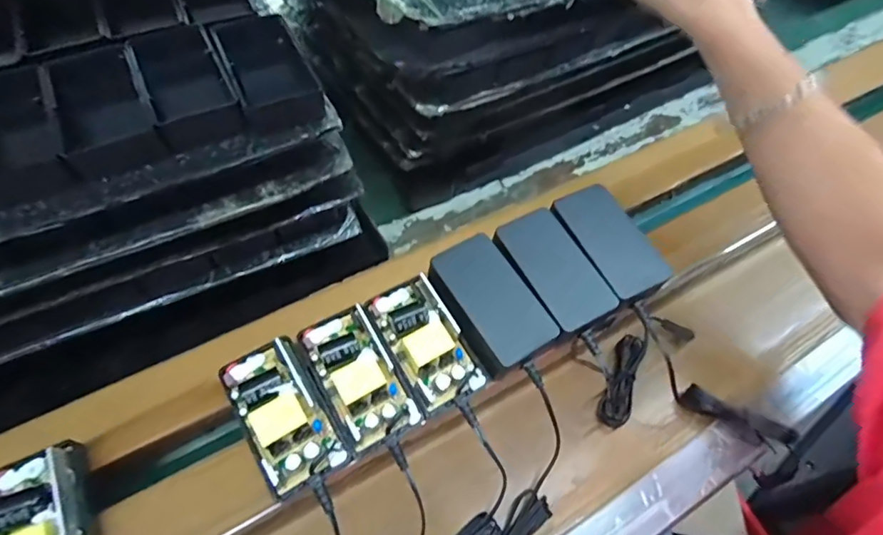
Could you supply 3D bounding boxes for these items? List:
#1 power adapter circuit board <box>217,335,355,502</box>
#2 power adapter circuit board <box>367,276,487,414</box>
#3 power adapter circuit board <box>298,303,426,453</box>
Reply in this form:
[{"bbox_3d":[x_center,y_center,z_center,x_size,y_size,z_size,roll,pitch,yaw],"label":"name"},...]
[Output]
[{"bbox_3d":[-0.100,0.089,0.300,0.050,0.025,0.093,-29,62,-18],"label":"power adapter circuit board"},{"bbox_3d":[-0.011,0.049,0.331,0.045,0.025,0.090,-29,62,-18],"label":"power adapter circuit board"},{"bbox_3d":[-0.055,0.070,0.318,0.046,0.024,0.091,-27,62,-17],"label":"power adapter circuit board"}]

